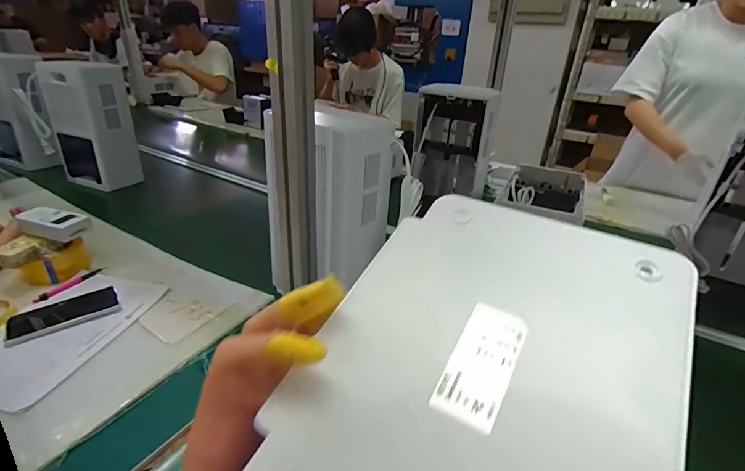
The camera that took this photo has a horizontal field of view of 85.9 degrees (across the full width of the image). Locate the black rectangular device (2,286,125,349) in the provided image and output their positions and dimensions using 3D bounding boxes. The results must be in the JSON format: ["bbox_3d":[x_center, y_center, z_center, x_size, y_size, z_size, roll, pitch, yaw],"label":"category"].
[{"bbox_3d":[-0.538,0.136,0.704,0.159,0.015,0.083,-15,33,-31],"label":"black rectangular device"}]

